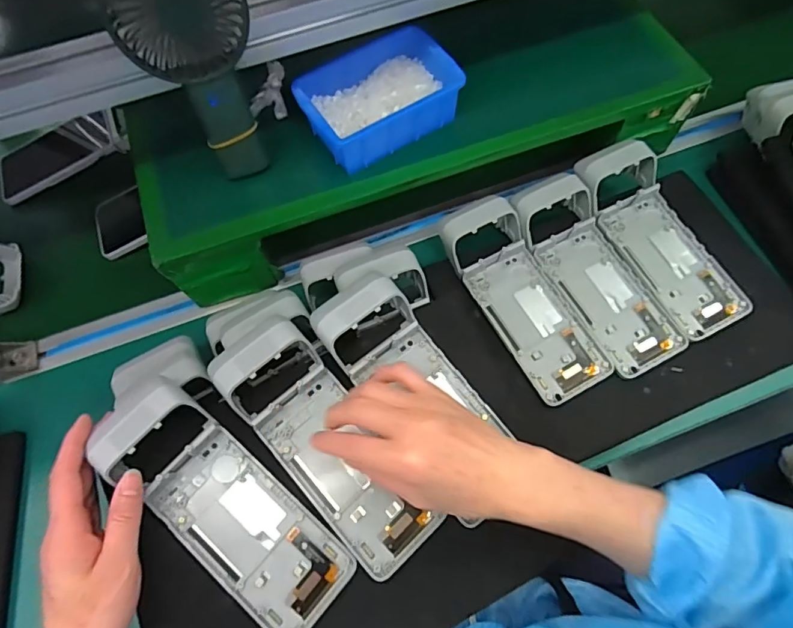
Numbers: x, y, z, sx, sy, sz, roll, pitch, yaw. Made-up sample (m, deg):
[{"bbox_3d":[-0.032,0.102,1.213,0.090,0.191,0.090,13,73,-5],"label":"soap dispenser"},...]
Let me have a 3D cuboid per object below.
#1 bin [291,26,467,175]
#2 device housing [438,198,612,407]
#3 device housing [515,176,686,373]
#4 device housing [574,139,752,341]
[{"bbox_3d":[-0.022,-0.218,0.488,0.150,0.058,0.113,-27,69,-11],"label":"bin"},{"bbox_3d":[0.134,-0.019,0.501,0.084,0.050,0.219,-28,69,-11],"label":"device housing"},{"bbox_3d":[0.214,-0.048,0.509,0.082,0.048,0.218,-27,69,-11],"label":"device housing"},{"bbox_3d":[0.287,-0.087,0.517,0.082,0.056,0.222,-28,69,-11],"label":"device housing"}]

